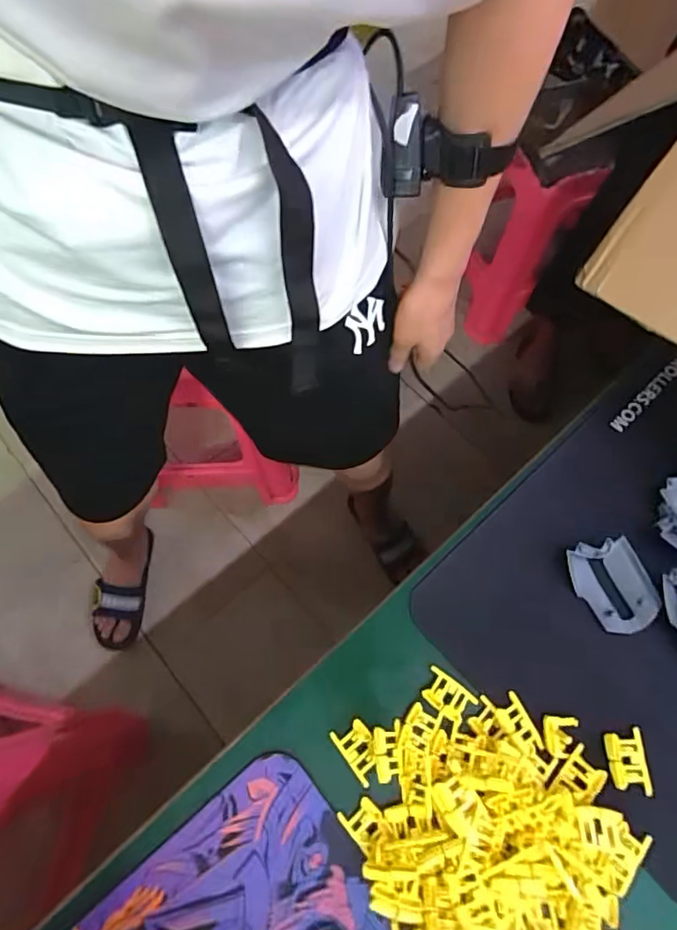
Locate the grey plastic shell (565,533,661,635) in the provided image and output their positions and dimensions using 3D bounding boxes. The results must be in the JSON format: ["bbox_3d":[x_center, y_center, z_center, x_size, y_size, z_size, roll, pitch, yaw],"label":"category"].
[{"bbox_3d":[0.241,0.104,0.448,0.058,0.017,0.077,-17,65,-10],"label":"grey plastic shell"}]

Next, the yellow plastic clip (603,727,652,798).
[{"bbox_3d":[0.220,0.224,0.391,0.027,0.005,0.042,4,64,1],"label":"yellow plastic clip"}]

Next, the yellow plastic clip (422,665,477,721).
[{"bbox_3d":[0.088,0.184,0.411,0.041,0.004,0.027,35,68,15],"label":"yellow plastic clip"}]

